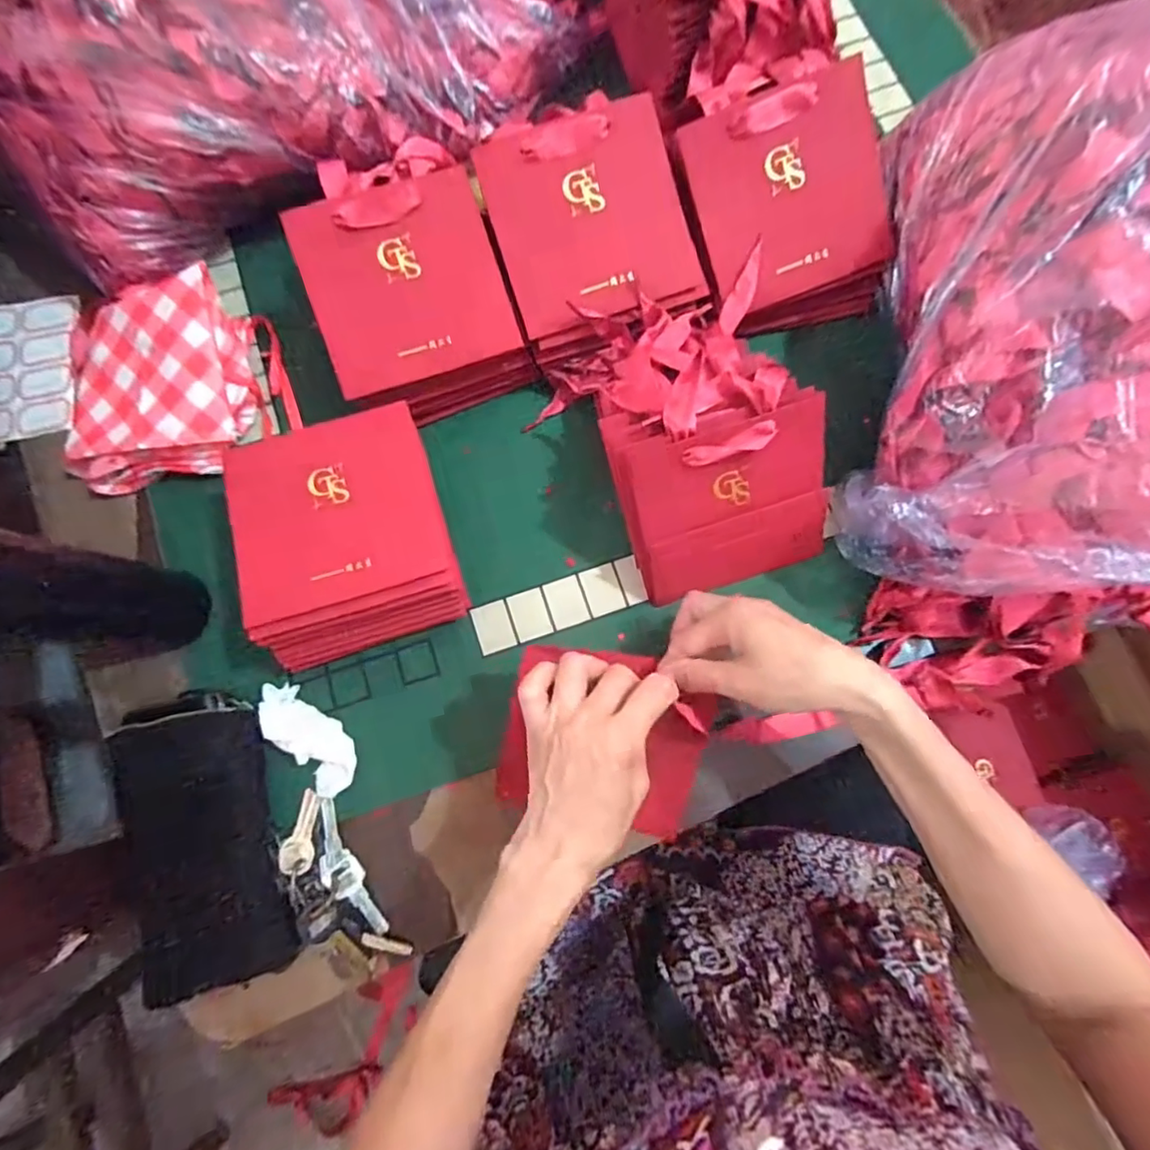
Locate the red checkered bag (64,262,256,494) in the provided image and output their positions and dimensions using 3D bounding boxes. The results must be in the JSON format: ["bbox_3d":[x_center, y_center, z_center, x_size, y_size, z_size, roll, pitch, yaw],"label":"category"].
[{"bbox_3d":[-0.351,-0.158,0.480,0.151,0.056,0.153,-10,77,-1],"label":"red checkered bag"}]

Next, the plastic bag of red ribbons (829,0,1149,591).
[{"bbox_3d":[0.342,-0.178,0.404,0.229,0.174,0.386,11,78,3],"label":"plastic bag of red ribbons"}]

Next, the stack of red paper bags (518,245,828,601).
[{"bbox_3d":[0.093,-0.108,0.448,0.174,0.111,0.226,-18,78,-3],"label":"stack of red paper bags"}]

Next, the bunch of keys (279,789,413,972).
[{"bbox_3d":[-0.176,0.228,0.424,0.043,0.033,0.129,-31,79,-6],"label":"bunch of keys"}]

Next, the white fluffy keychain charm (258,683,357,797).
[{"bbox_3d":[-0.204,0.123,0.447,0.037,0.038,0.094,-43,80,-8],"label":"white fluffy keychain charm"}]

